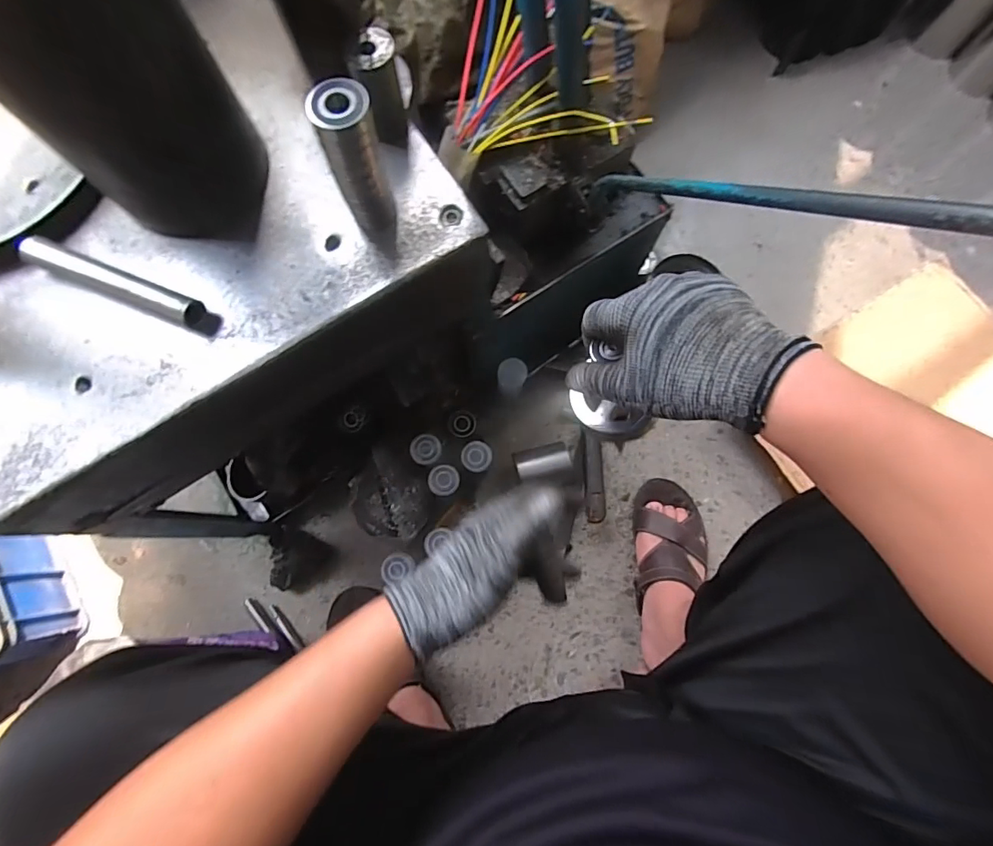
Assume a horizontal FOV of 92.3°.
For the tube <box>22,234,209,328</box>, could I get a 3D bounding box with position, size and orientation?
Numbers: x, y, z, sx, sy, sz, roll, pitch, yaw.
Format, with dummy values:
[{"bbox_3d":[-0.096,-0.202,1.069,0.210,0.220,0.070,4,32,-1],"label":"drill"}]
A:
[{"bbox_3d":[-0.308,-0.114,0.382,0.155,0.029,0.022,22,78,5],"label":"tube"}]

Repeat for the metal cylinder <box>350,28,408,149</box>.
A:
[{"bbox_3d":[-0.095,-0.271,0.396,0.031,0.077,0.040,4,77,1],"label":"metal cylinder"}]

